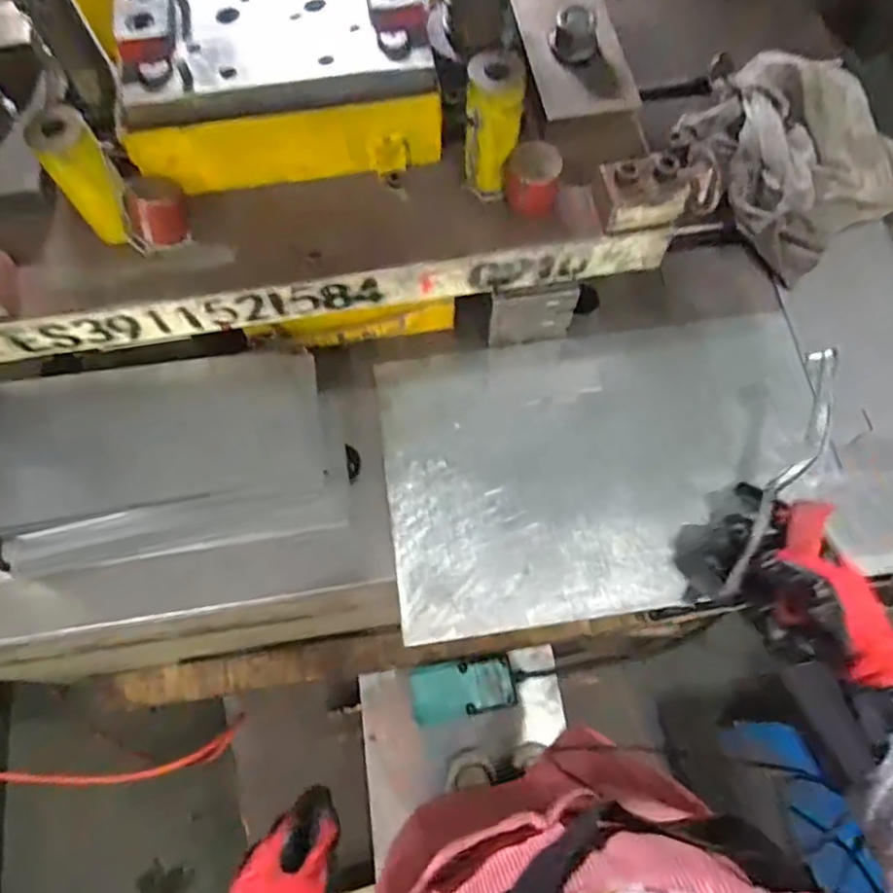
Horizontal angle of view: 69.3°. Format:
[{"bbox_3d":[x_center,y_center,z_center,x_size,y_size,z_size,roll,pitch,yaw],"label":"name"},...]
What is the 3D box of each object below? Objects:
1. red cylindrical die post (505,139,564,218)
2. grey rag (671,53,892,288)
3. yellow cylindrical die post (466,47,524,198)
[{"bbox_3d":[0.067,-0.204,0.496,0.040,0.033,0.042,0,68,0],"label":"red cylindrical die post"},{"bbox_3d":[0.341,-0.302,0.653,0.189,0.074,0.223,-36,72,-13],"label":"grey rag"},{"bbox_3d":[0.035,-0.236,0.482,0.040,0.097,0.036,7,68,3],"label":"yellow cylindrical die post"}]

